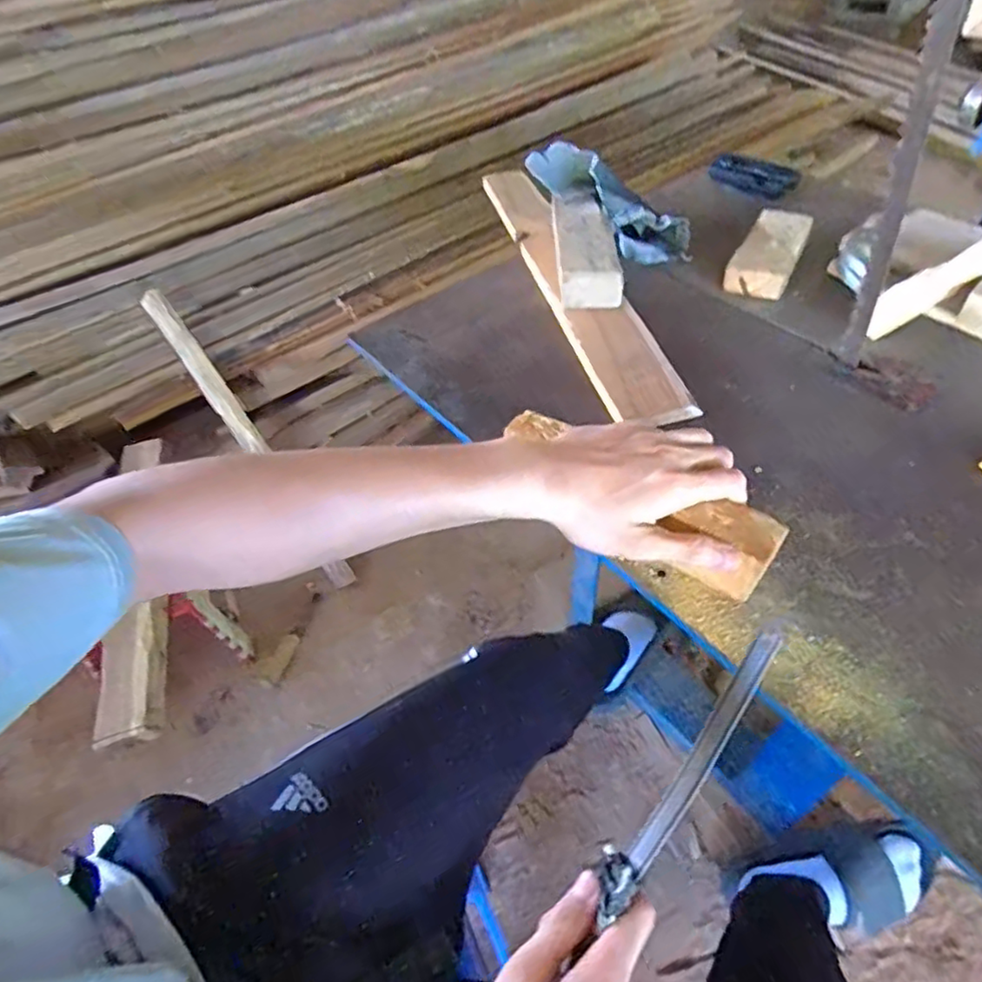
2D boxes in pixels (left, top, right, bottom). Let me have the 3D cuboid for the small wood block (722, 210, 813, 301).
[{"bbox_3d":[0.304,-0.259,0.688,0.060,0.031,0.136,23,54,24],"label":"small wood block"}]

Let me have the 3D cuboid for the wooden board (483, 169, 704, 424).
[{"bbox_3d":[0.076,-0.249,0.704,0.075,0.016,0.525,-14,48,-7],"label":"wooden board"}]

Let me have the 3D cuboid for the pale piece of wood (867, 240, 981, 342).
[{"bbox_3d":[0.435,-0.202,0.587,0.190,0.035,0.021,-30,49,5],"label":"pale piece of wood"}]

